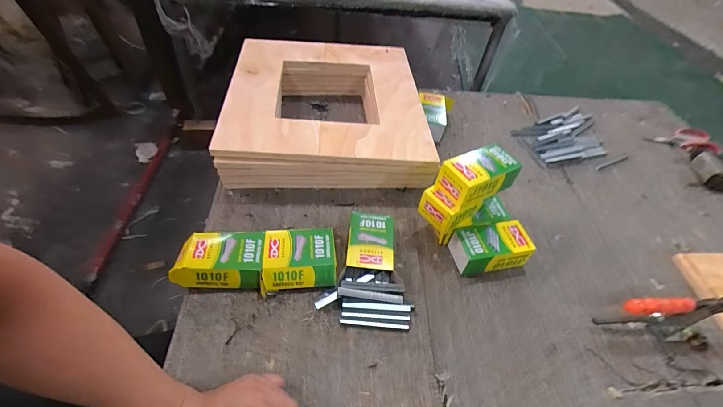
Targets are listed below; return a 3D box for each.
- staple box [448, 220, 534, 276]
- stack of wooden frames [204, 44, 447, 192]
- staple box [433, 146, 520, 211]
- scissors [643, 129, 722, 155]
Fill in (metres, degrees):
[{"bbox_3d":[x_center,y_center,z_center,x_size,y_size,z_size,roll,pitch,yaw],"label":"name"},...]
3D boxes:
[{"bbox_3d":[0.217,0.076,0.590,0.128,0.053,0.067,-9,51,-13],"label":"staple box"},{"bbox_3d":[-0.081,-0.216,0.780,0.411,0.104,0.436,0,49,-5],"label":"stack of wooden frames"},{"bbox_3d":[0.189,-0.048,0.561,0.121,0.049,0.072,-21,55,-23],"label":"staple box"},{"bbox_3d":[0.833,-0.164,0.900,0.177,0.011,0.090,2,49,-4],"label":"scissors"}]

